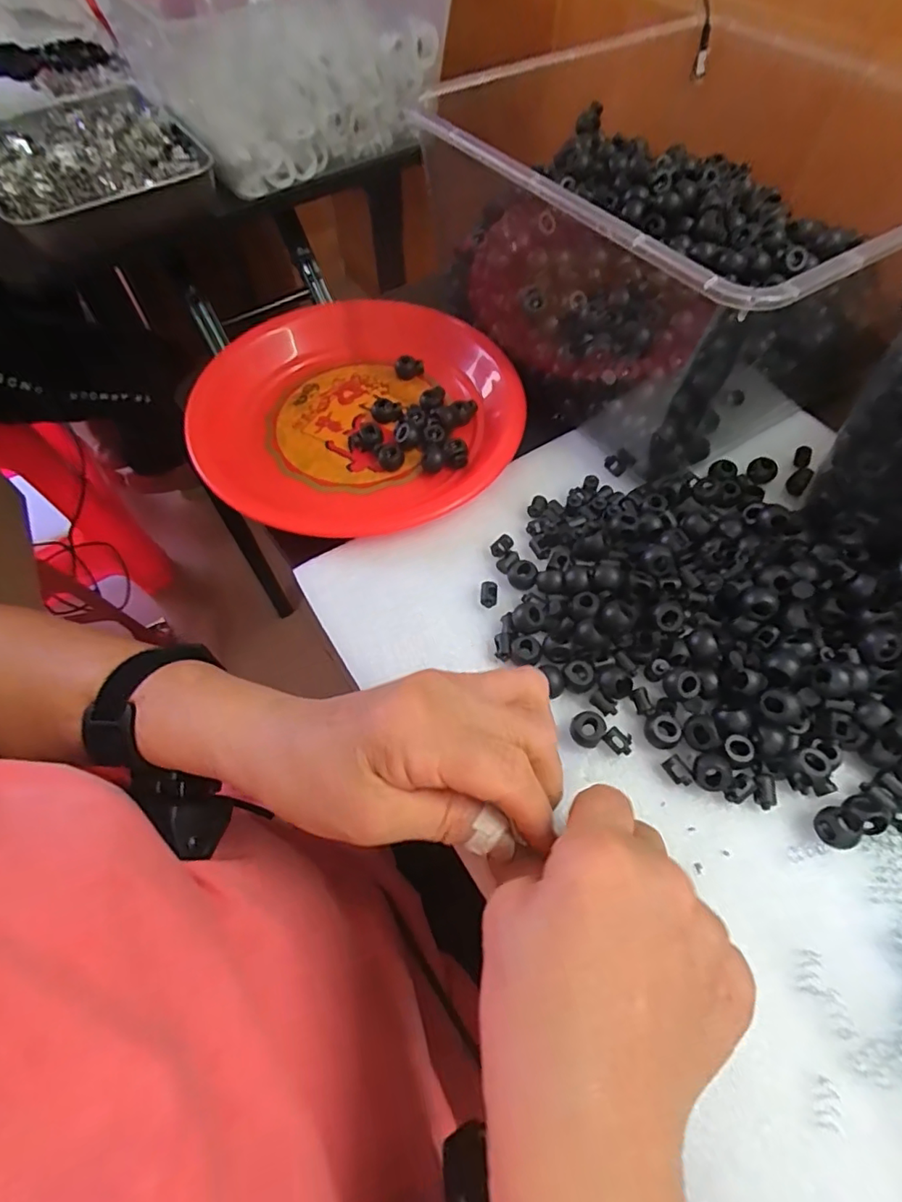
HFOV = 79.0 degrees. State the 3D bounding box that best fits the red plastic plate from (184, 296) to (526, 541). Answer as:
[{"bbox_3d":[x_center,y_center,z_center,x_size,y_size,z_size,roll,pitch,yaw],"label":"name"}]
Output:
[{"bbox_3d":[-0.062,-0.140,0.389,0.219,0.027,0.226,0,60,1],"label":"red plastic plate"}]

